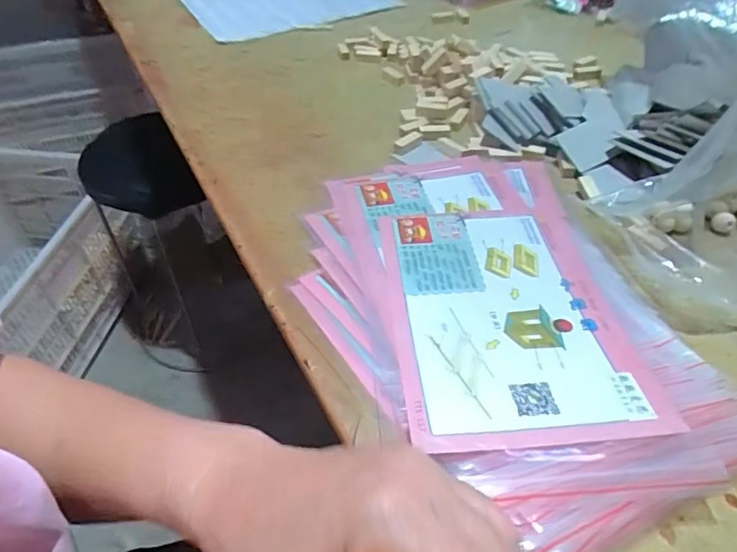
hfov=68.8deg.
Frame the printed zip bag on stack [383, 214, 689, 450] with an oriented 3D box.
[{"bbox_3d":[0.087,0.021,0.356,0.144,0.006,0.208,-4,41,-2],"label":"printed zip bag on stack"}]

